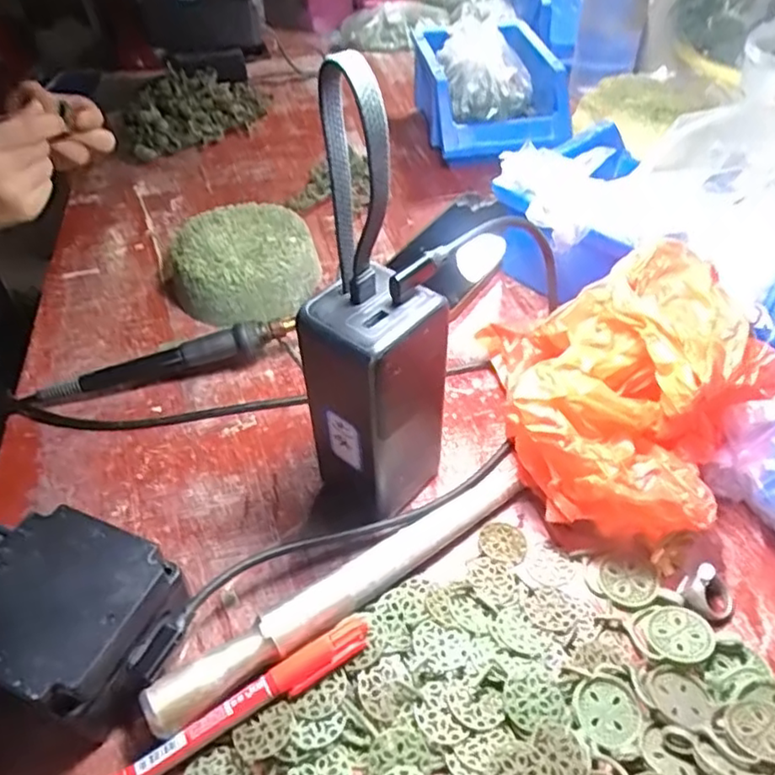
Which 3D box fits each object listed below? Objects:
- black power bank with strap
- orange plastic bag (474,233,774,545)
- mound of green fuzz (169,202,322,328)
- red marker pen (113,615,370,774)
[{"bbox_3d":[-0.006,-0.020,0.292,0.066,0.223,0.051,-29,51,-22],"label":"black power bank with strap"},{"bbox_3d":[0.129,0.001,0.355,0.131,0.090,0.155,-5,46,-1],"label":"orange plastic bag"},{"bbox_3d":[-0.109,-0.097,0.483,0.106,0.043,0.106,-12,47,-7],"label":"mound of green fuzz"},{"bbox_3d":[-0.069,0.142,0.275,0.140,0.013,0.015,-27,51,-20],"label":"red marker pen"}]

